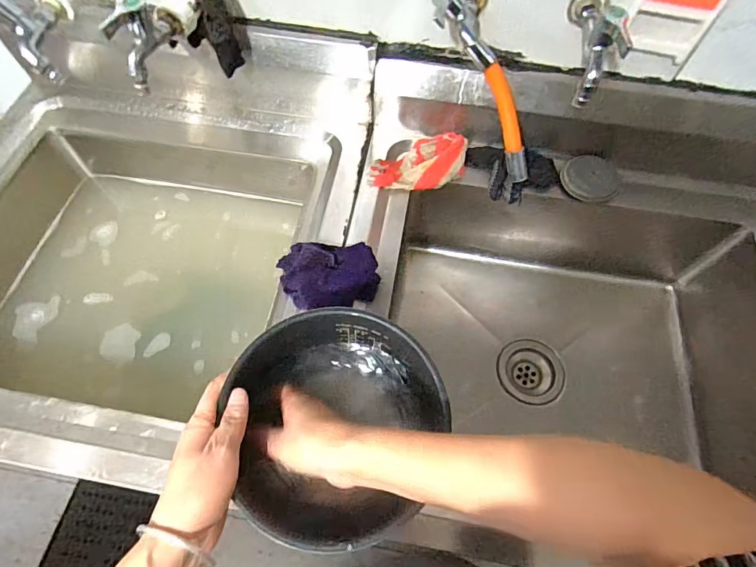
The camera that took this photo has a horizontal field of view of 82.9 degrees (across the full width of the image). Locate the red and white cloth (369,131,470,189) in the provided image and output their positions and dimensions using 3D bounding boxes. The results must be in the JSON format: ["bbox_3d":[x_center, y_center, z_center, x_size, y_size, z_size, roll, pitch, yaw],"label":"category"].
[{"bbox_3d":[0.062,-0.186,0.649,0.150,0.043,0.080,-11,63,-7],"label":"red and white cloth"}]

